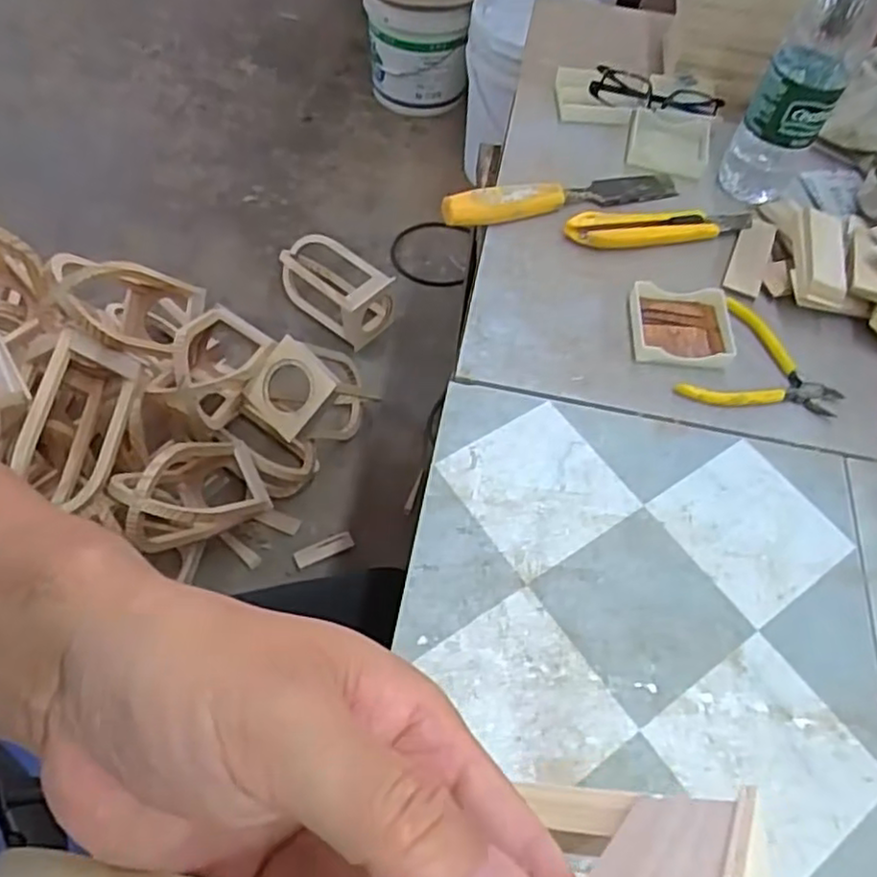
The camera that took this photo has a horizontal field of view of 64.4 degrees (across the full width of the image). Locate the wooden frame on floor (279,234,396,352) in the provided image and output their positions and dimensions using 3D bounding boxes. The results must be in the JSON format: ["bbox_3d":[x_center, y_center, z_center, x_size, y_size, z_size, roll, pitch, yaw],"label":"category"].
[{"bbox_3d":[-0.218,-0.330,1.477,0.266,0.130,0.139,36,61,18],"label":"wooden frame on floor"}]

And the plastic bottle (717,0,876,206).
[{"bbox_3d":[0.312,-0.307,0.588,0.066,0.195,0.079,38,63,19],"label":"plastic bottle"}]

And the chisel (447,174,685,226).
[{"bbox_3d":[0.114,-0.223,0.629,0.225,0.020,0.034,-14,60,-12],"label":"chisel"}]

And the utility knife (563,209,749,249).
[{"bbox_3d":[0.197,-0.191,0.620,0.172,0.016,0.035,-6,58,-7],"label":"utility knife"}]

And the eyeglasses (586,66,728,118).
[{"bbox_3d":[0.224,-0.353,0.716,0.135,0.033,0.031,12,58,4],"label":"eyeglasses"}]

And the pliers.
[{"bbox_3d":[0.258,-0.050,0.546,0.108,0.011,0.111,31,61,15],"label":"pliers"}]

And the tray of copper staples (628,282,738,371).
[{"bbox_3d":[0.199,-0.092,0.568,0.081,0.012,0.076,5,57,0],"label":"tray of copper staples"}]

